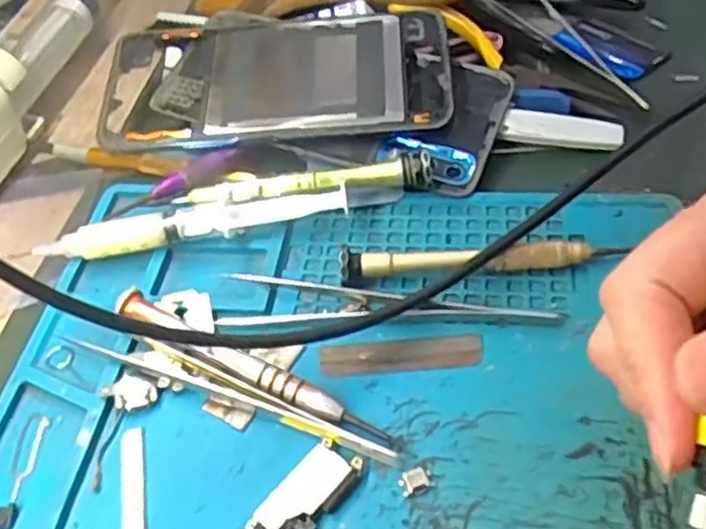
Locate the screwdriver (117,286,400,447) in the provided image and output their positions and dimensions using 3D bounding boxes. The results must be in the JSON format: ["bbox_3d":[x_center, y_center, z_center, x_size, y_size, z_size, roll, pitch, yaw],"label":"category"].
[{"bbox_3d":[-0.036,0.035,0.261,0.111,0.015,0.014,22,54,24],"label":"screwdriver"}]

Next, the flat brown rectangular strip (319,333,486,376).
[{"bbox_3d":[0.017,0.031,0.266,0.057,0.004,0.014,-3,48,4],"label":"flat brown rectangular strip"}]

